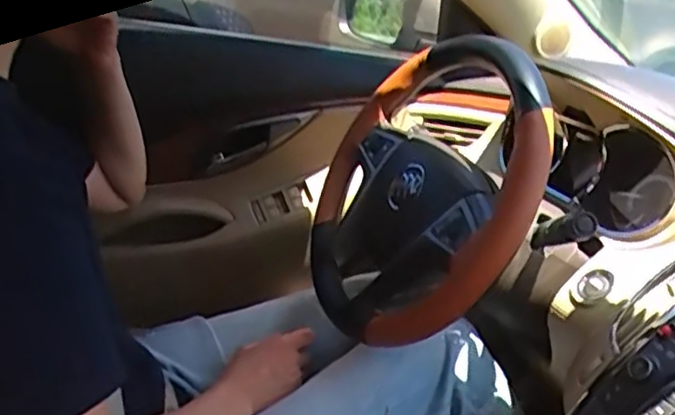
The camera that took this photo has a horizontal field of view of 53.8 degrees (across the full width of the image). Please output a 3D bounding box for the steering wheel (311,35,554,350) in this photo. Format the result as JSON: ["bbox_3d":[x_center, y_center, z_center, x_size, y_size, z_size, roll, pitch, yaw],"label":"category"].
[{"bbox_3d":[0.100,-0.015,0.770,0.110,0.369,0.349,24,18,-28],"label":"steering wheel"}]

